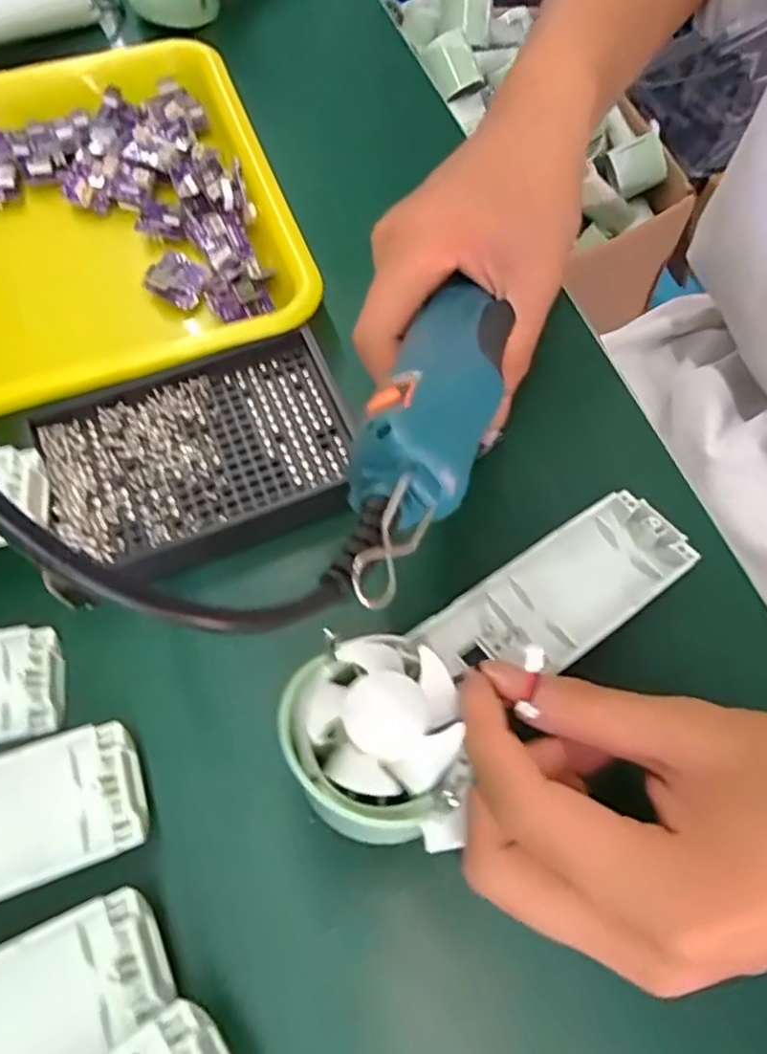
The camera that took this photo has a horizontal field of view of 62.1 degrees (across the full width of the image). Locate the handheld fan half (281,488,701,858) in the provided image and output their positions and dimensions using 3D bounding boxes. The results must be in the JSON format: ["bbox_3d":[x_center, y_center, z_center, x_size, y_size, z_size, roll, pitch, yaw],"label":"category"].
[{"bbox_3d":[0.046,0.042,0.231,0.171,0.030,0.064,-28,65,-30],"label":"handheld fan half"}]

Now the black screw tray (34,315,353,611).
[{"bbox_3d":[-0.079,-0.028,0.284,0.134,0.025,0.095,-20,65,-9],"label":"black screw tray"}]

